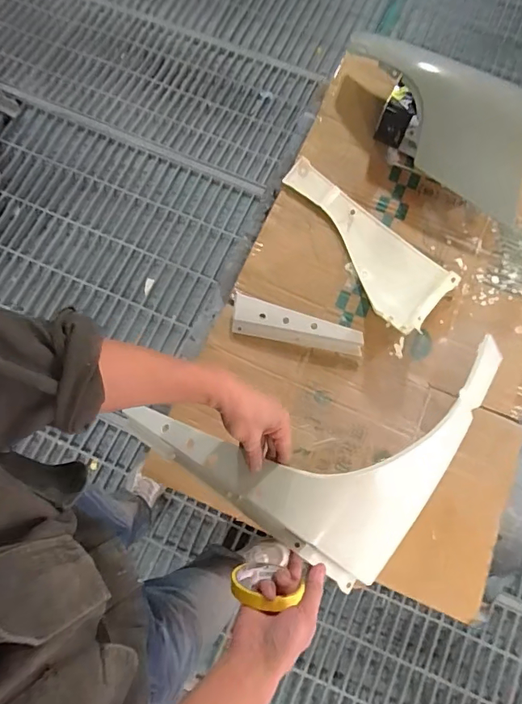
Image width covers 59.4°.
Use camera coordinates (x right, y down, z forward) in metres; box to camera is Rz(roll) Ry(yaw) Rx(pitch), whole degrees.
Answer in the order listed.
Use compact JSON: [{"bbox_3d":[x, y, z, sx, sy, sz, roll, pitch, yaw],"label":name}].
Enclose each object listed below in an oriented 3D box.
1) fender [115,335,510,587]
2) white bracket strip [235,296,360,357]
[{"bbox_3d":[0.094,0.157,0.594,0.515,0.091,0.259,-9,73,-1],"label":"fender"},{"bbox_3d":[0.067,-0.044,0.851,0.245,0.048,0.063,13,75,3],"label":"white bracket strip"}]

